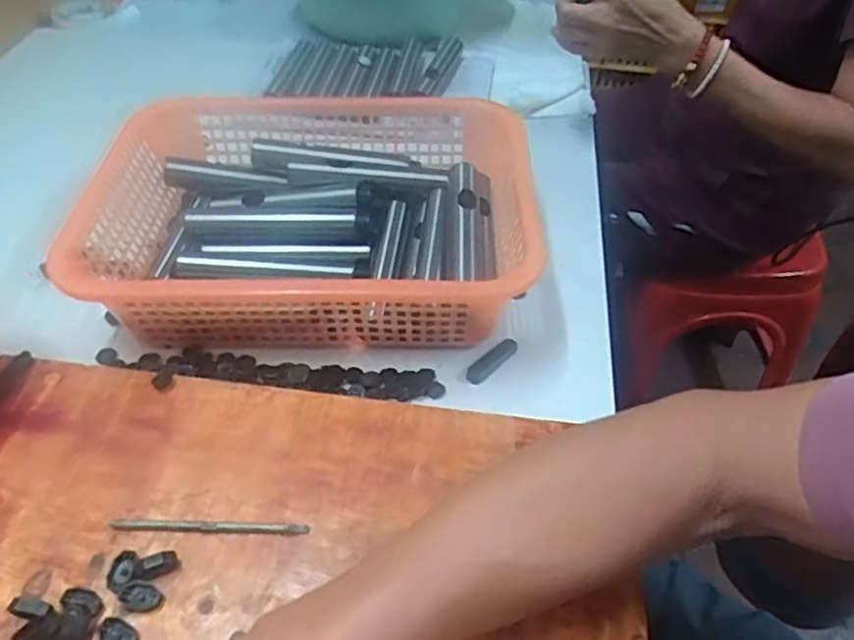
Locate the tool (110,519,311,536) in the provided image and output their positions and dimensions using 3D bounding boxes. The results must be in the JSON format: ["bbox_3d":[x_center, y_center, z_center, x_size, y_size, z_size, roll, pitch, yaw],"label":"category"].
[{"bbox_3d":[-0.129,0.122,0.390,0.116,0.006,0.006,2,46,0],"label":"tool"}]

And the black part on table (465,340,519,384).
[{"bbox_3d":[0.050,0.028,0.491,0.014,0.007,0.050,34,54,27],"label":"black part on table"}]

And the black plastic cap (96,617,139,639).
[{"bbox_3d":[-0.164,0.168,0.351,0.020,0.006,0.014,22,49,18],"label":"black plastic cap"}]

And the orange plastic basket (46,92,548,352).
[{"bbox_3d":[-0.089,-0.084,0.539,0.329,0.088,0.252,2,46,0],"label":"orange plastic basket"}]

